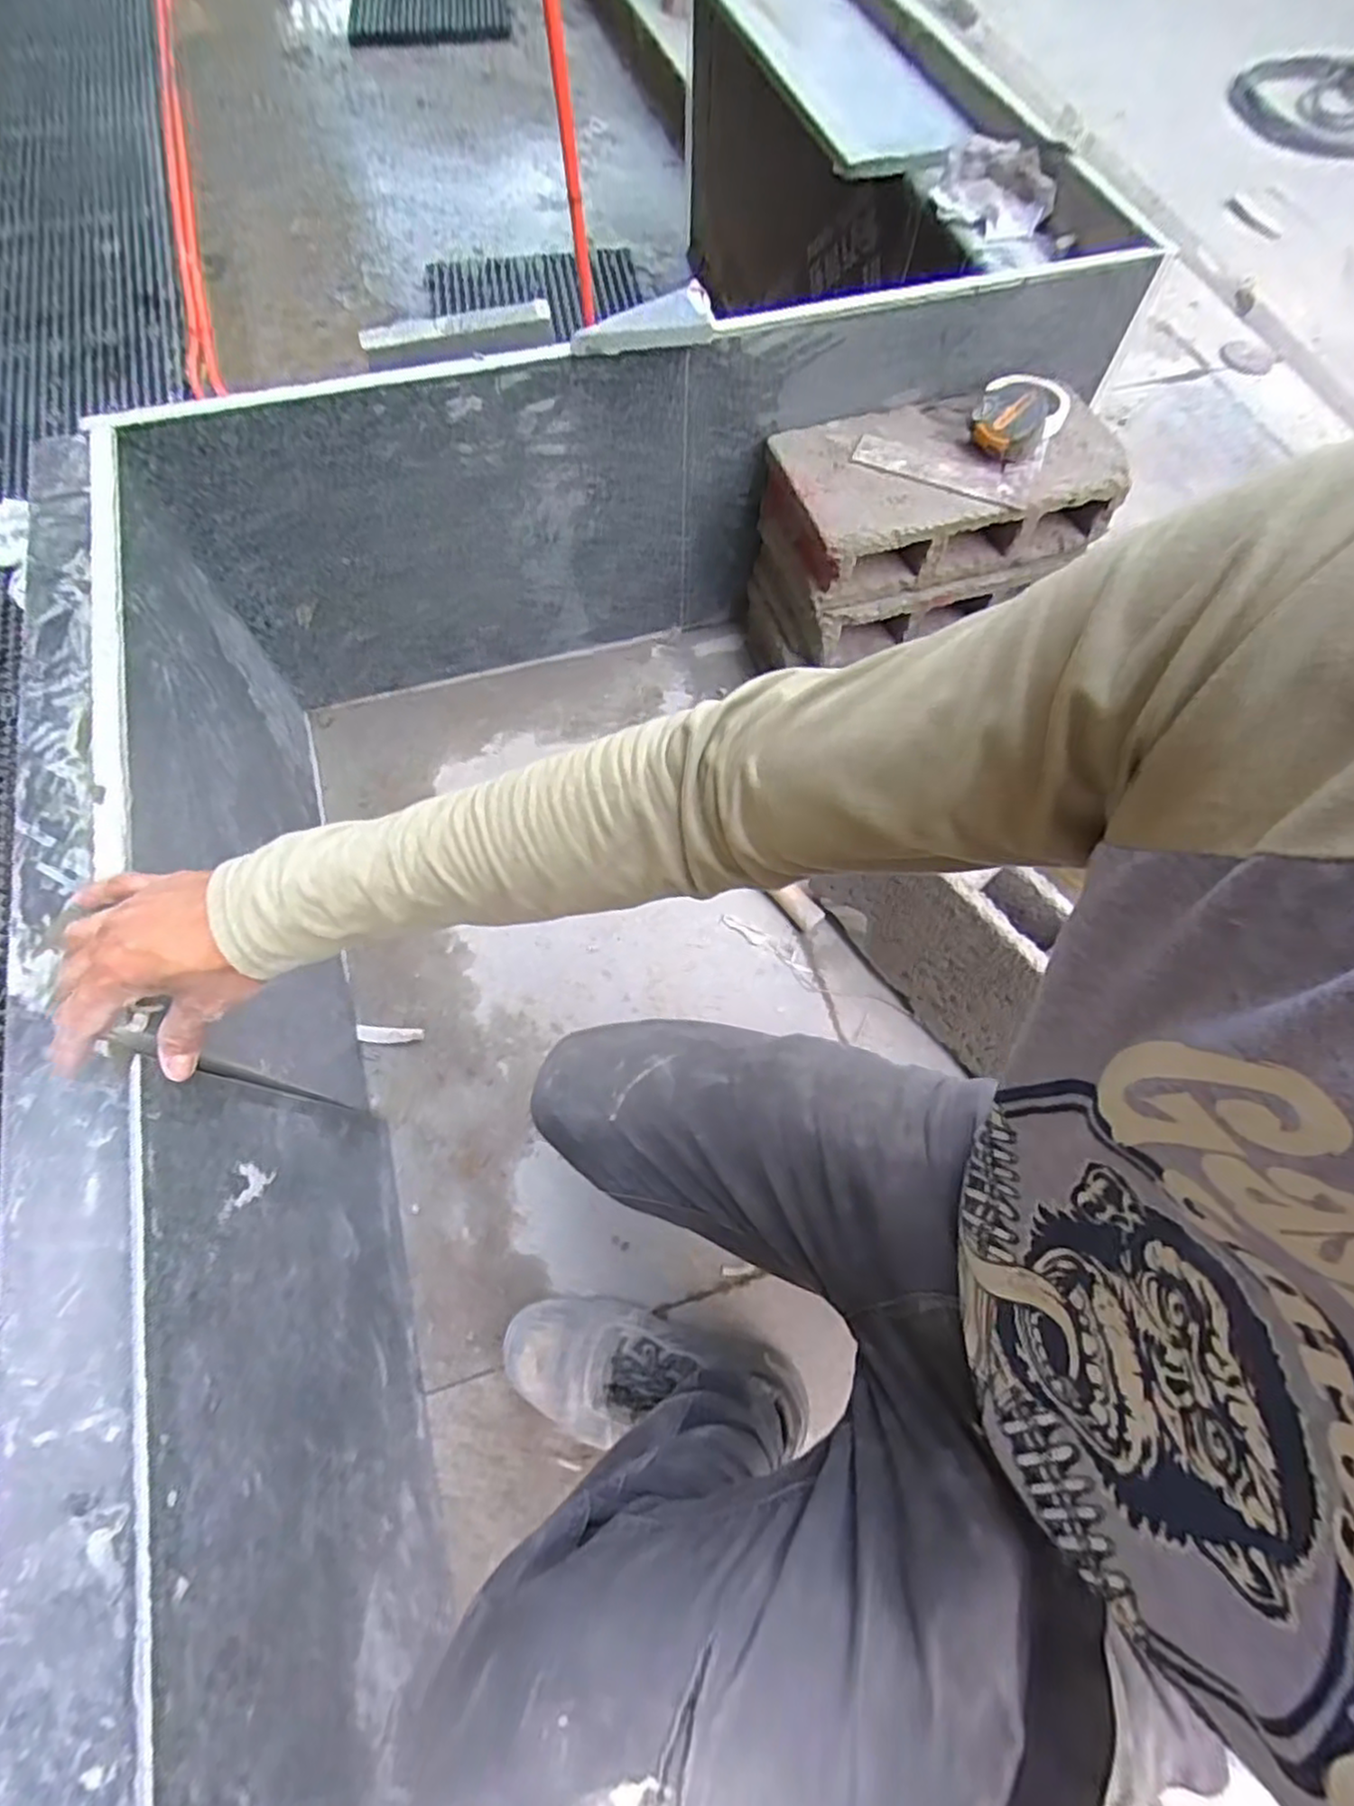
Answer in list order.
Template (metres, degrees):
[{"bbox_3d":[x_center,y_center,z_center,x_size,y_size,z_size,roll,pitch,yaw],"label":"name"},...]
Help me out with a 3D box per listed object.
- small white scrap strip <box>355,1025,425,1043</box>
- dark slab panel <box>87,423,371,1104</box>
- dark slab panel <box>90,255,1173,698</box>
[{"bbox_3d":[-0.331,0.152,0.823,0.082,0.008,0.019,2,69,11],"label":"small white scrap strip"},{"bbox_3d":[-0.429,-0.105,0.713,0.025,0.395,0.574,-17,68,-7],"label":"dark slab panel"},{"bbox_3d":[0.015,-0.511,0.883,1.077,0.390,0.034,-18,69,-8],"label":"dark slab panel"}]

